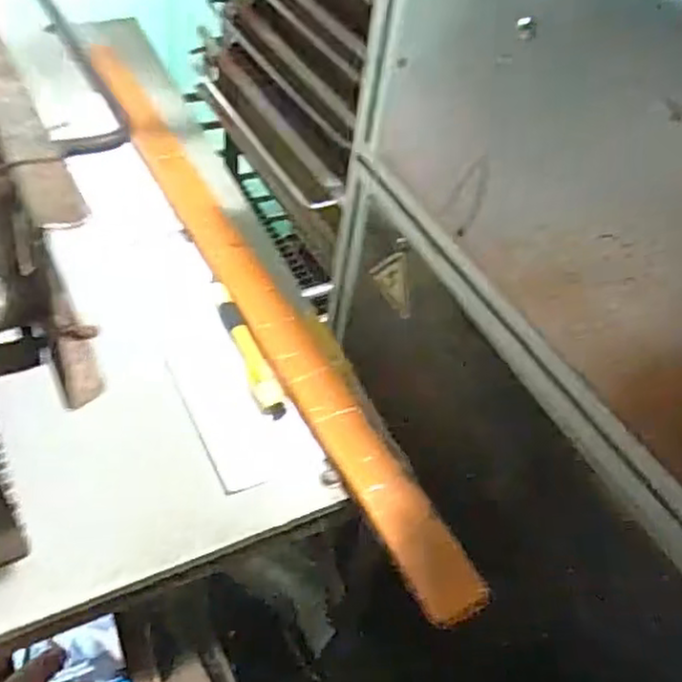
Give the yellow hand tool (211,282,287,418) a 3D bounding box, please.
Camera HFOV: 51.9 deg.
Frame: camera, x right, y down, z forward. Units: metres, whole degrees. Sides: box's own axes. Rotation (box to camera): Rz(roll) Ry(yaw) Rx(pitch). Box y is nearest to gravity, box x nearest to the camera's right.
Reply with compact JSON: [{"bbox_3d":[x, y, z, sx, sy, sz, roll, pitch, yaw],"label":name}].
[{"bbox_3d":[-0.064,0.002,0.451,0.016,0.009,0.118,-16,51,-21],"label":"yellow hand tool"}]

